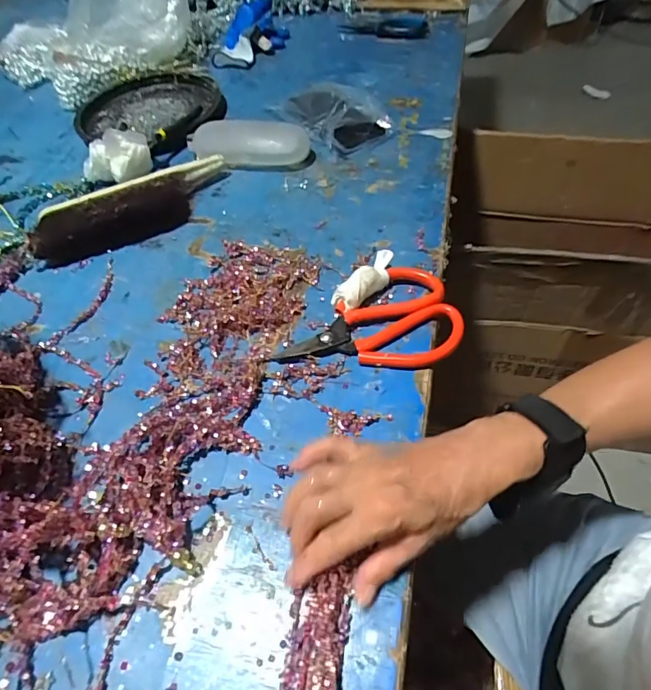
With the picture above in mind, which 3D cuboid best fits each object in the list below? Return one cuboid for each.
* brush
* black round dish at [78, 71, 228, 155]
[{"bbox_3d":[-0.229,-0.169,0.567,0.250,0.046,0.078,-26,55,-13],"label":"brush"},{"bbox_3d":[-0.286,-0.378,0.741,0.228,0.032,0.238,-3,53,4],"label":"black round dish"}]

